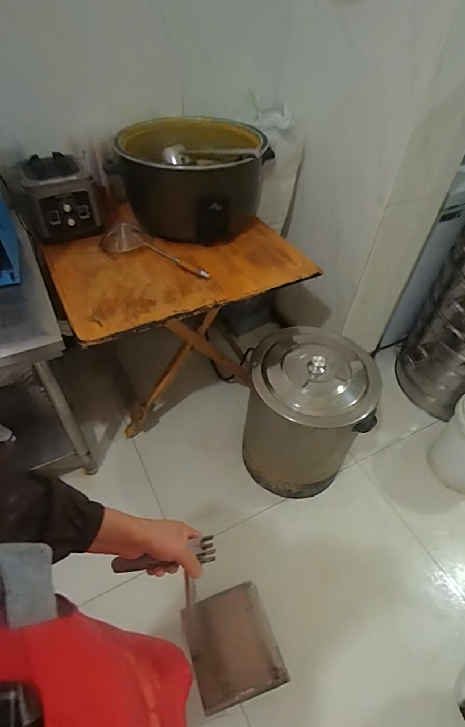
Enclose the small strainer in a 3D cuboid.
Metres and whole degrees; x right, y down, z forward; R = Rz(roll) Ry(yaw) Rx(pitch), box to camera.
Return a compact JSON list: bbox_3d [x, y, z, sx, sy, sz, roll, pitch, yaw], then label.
[{"bbox_3d":[-0.254,-0.345,1.270,0.386,0.054,0.129,30,54,21],"label":"small strainer"}]

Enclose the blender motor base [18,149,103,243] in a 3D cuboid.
[{"bbox_3d":[-0.557,-0.549,1.299,0.206,0.208,0.219,-10,50,-12],"label":"blender motor base"}]

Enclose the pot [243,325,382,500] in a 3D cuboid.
[{"bbox_3d":[0.246,0.181,1.420,0.360,0.510,0.377,2,49,-2],"label":"pot"}]

